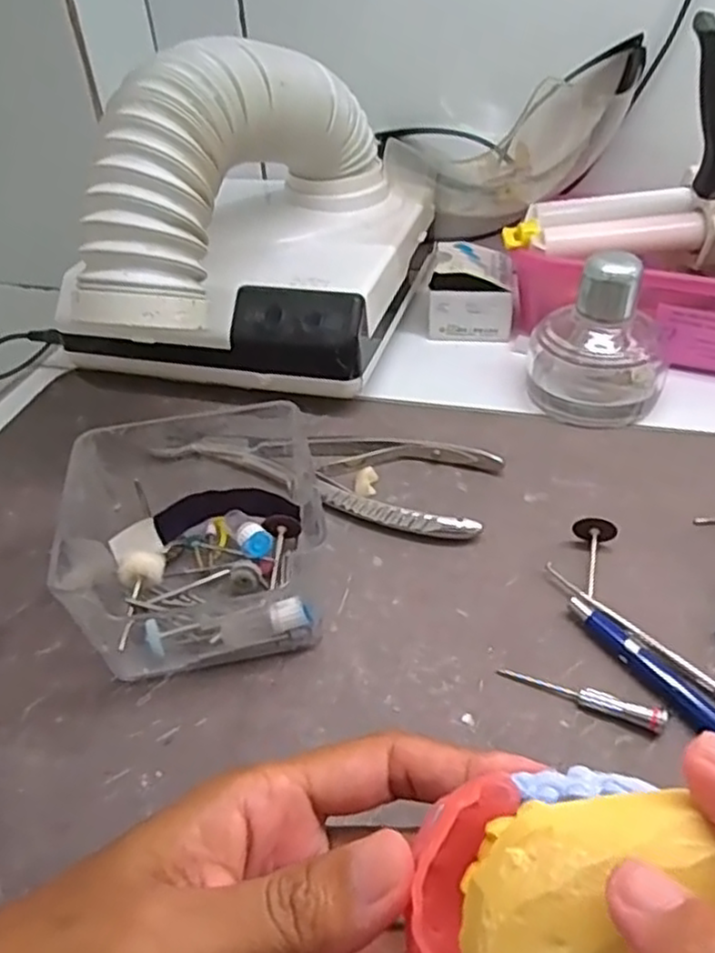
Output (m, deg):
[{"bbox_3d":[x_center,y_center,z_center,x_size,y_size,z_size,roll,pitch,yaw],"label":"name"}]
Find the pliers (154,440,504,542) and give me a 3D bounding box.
[{"bbox_3d":[-0.015,-0.007,0.369,0.169,0.012,0.064,14,43,21],"label":"pliers"}]

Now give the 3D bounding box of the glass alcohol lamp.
[{"bbox_3d":[0.133,-0.079,0.388,0.072,0.078,0.066,14,43,21],"label":"glass alcohol lamp"}]

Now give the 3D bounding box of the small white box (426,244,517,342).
[{"bbox_3d":[0.078,-0.124,0.475,0.054,0.047,0.048,5,41,11],"label":"small white box"}]

